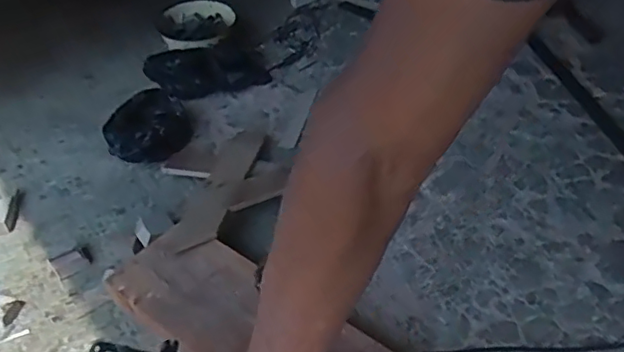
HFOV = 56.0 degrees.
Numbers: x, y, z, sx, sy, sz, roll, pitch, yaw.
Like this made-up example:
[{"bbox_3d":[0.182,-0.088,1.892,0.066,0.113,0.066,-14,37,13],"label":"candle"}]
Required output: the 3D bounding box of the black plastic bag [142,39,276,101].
[{"bbox_3d":[-0.230,-0.227,1.284,0.259,0.075,0.125,-10,41,-27],"label":"black plastic bag"}]

